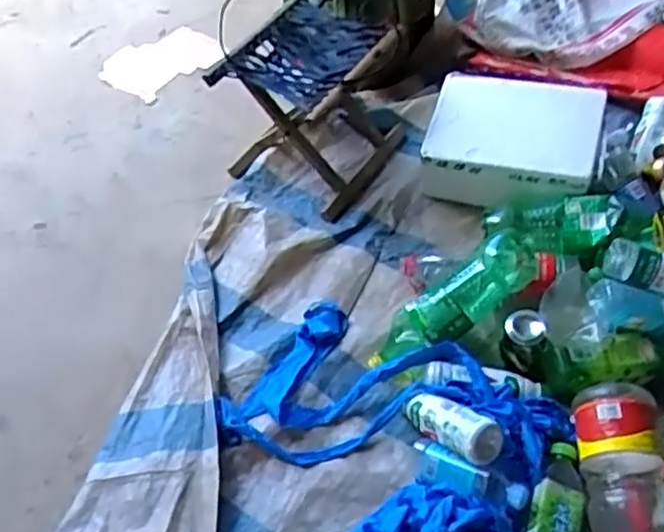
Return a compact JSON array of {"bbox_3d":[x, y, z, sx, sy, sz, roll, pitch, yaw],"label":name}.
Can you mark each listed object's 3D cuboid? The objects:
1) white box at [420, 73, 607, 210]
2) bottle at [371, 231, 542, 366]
[{"bbox_3d":[0.357,-0.257,1.421,0.315,0.135,0.251,13,58,11],"label":"white box"},{"bbox_3d":[0.204,0.065,1.236,0.329,0.119,0.107,-36,95,-20],"label":"bottle"}]

